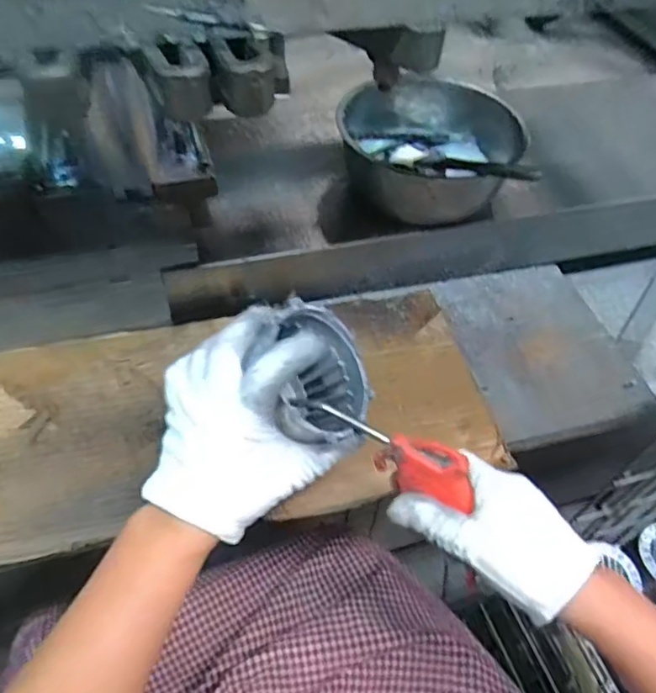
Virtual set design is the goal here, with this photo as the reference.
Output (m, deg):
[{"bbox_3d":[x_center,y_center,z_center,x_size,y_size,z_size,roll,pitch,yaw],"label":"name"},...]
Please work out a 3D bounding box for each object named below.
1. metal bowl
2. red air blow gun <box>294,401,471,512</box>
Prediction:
[{"bbox_3d":[0.105,-0.210,0.622,0.167,0.073,0.167,2,52,-3],"label":"metal bowl"},{"bbox_3d":[0.038,0.069,0.398,0.129,0.032,0.028,28,55,13],"label":"red air blow gun"}]

